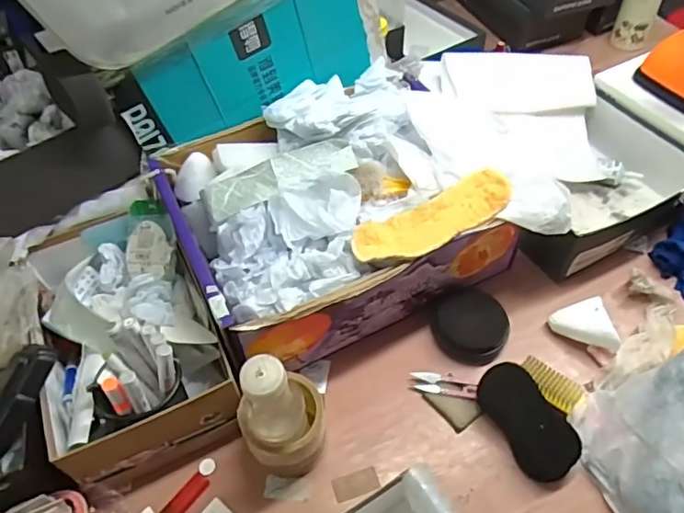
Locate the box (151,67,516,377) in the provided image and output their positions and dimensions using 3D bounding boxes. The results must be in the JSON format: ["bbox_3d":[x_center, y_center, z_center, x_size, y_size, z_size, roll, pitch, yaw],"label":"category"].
[{"bbox_3d":[-0.006,-0.068,0.719,0.394,0.155,0.322,-20,54,-14],"label":"box"}]

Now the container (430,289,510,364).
[{"bbox_3d":[0.163,0.089,0.703,0.090,0.025,0.095,-1,52,1],"label":"container"}]

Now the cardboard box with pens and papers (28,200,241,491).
[{"bbox_3d":[-0.258,0.075,0.642,0.182,0.134,0.312,-24,55,-16],"label":"cardboard box with pens and papers"}]

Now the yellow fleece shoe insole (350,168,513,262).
[{"bbox_3d":[0.106,-0.044,0.632,0.197,0.029,0.066,-25,55,-17],"label":"yellow fleece shoe insole"}]

